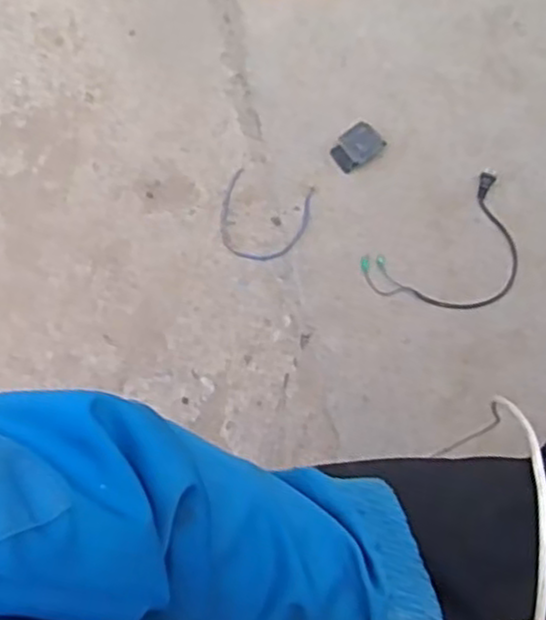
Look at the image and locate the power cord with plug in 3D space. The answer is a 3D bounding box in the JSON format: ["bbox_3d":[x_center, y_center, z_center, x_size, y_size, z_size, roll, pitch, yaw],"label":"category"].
[{"bbox_3d":[0.289,-0.081,1.156,0.269,0.018,0.174,-35,76,-10],"label":"power cord with plug"}]

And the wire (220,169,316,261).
[{"bbox_3d":[-0.015,-0.144,1.159,0.135,0.005,0.139,17,73,5],"label":"wire"}]

